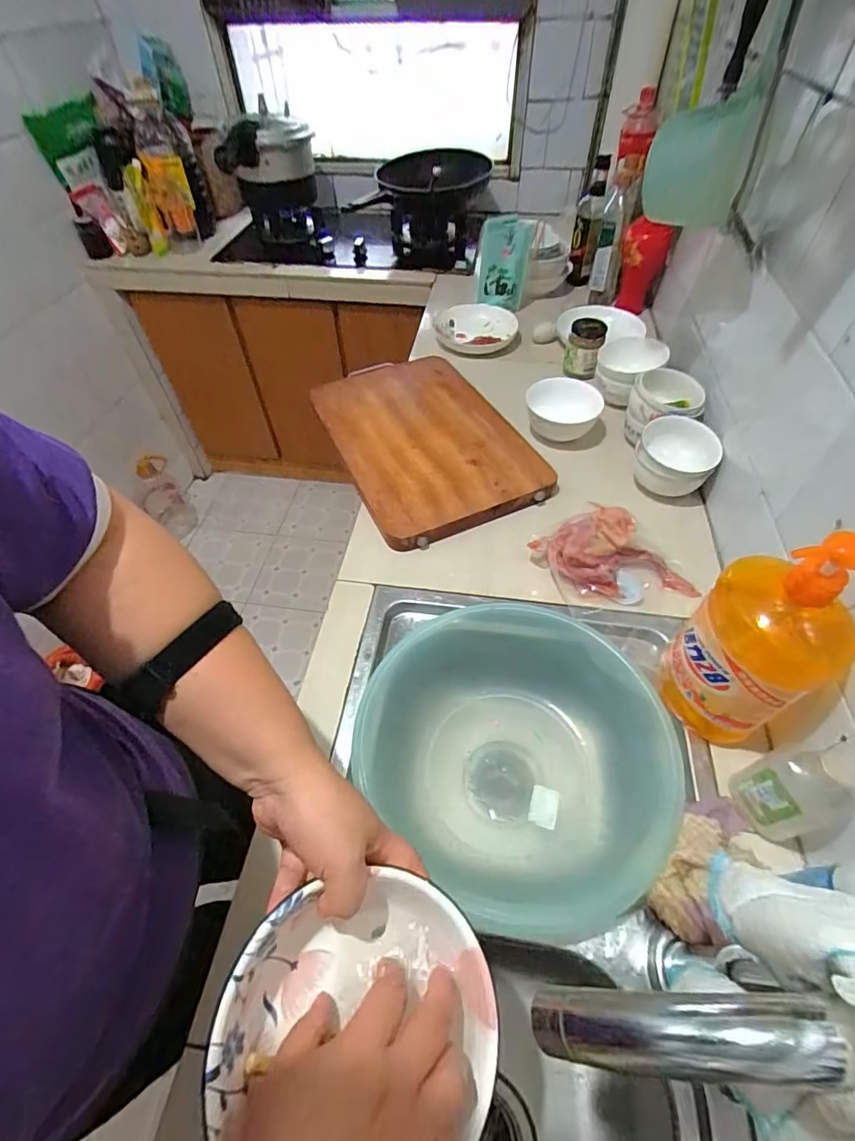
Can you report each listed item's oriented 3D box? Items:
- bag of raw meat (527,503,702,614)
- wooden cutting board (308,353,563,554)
[{"bbox_3d":[0.245,-0.014,0.643,0.168,0.063,0.157,-20,55,-14],"label":"bag of raw meat"},{"bbox_3d":[-0.014,-0.233,0.831,0.291,0.045,0.442,-20,55,-14],"label":"wooden cutting board"}]

